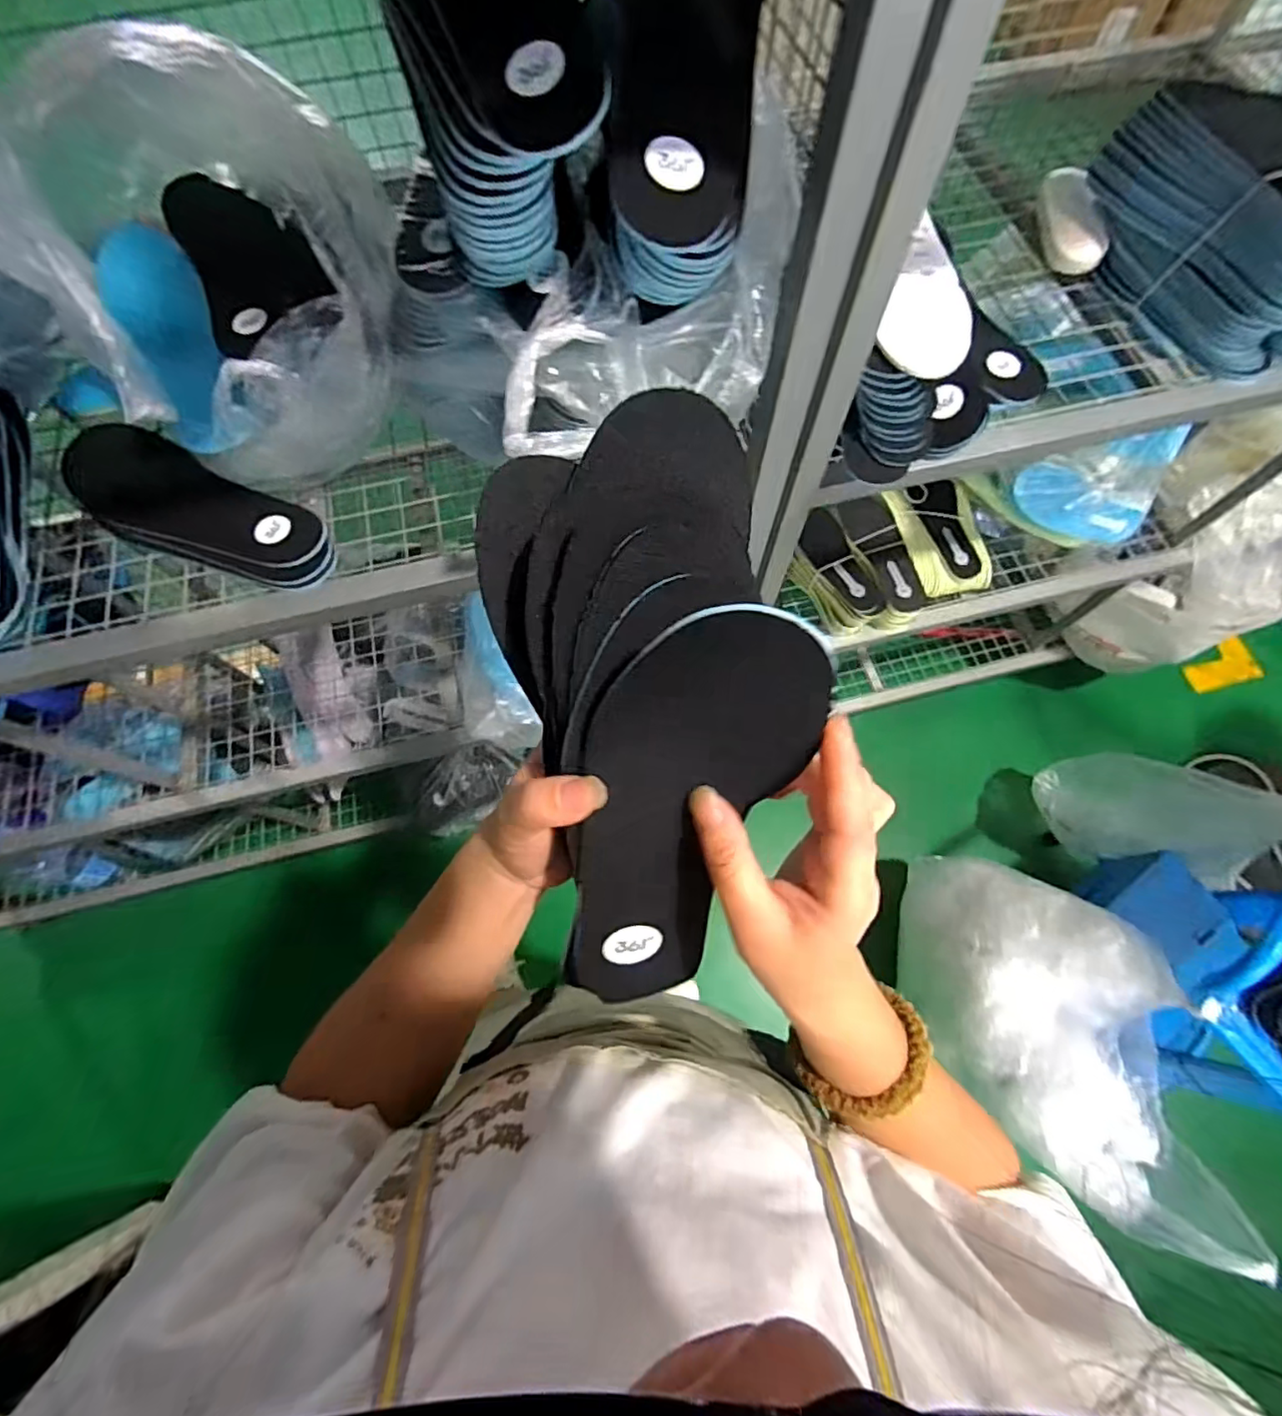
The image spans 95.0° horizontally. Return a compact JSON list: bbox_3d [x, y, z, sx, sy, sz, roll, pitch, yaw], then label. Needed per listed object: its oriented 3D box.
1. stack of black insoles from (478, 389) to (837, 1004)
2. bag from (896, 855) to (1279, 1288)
[{"bbox_3d":[0.009,0.011,0.248,0.130,0.046,0.261,-3,102,0],"label":"stack of black insoles"},{"bbox_3d":[0.586,0.481,0.881,0.219,0.346,0.521,-15,70,-4],"label":"bag"}]

